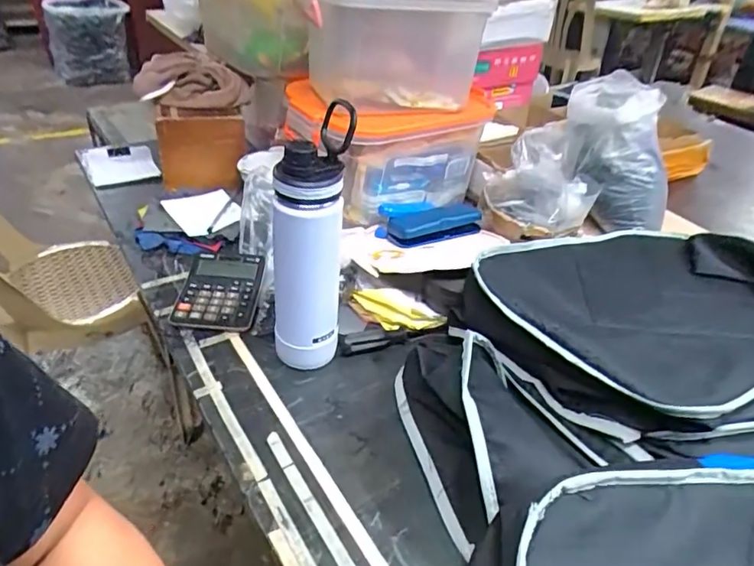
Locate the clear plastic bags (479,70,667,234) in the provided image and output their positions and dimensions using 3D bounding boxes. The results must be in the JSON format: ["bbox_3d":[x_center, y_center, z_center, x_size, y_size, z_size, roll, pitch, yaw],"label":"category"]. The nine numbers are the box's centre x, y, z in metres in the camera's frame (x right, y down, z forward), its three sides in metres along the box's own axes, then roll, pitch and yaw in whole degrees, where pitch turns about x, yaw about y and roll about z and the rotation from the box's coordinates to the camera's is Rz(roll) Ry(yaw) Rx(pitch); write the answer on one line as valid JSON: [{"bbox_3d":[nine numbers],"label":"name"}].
[{"bbox_3d":[0.332,-0.210,0.862,0.249,0.196,0.195,-9,38,-17],"label":"clear plastic bags"}]

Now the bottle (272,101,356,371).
[{"bbox_3d":[-0.075,-0.026,0.589,0.080,0.281,0.073,0,36,-5],"label":"bottle"}]

